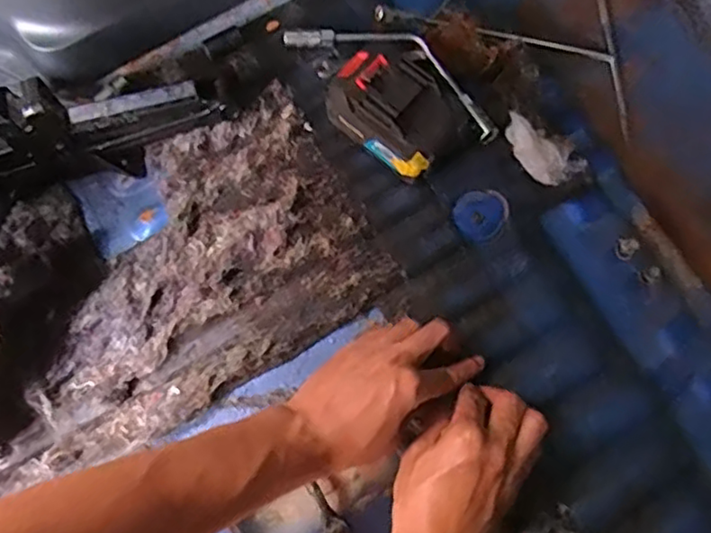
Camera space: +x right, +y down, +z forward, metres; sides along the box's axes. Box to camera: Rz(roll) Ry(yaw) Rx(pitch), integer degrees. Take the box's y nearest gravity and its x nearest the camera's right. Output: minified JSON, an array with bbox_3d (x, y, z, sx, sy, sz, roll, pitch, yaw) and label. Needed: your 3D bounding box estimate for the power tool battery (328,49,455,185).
[{"bbox_3d":[0.037,-0.140,0.572,0.079,0.074,0.114,-43,76,-11],"label":"power tool battery"}]

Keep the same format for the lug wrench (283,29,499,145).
[{"bbox_3d":[0.043,-0.197,0.619,0.229,0.028,0.068,30,76,11],"label":"lug wrench"}]

